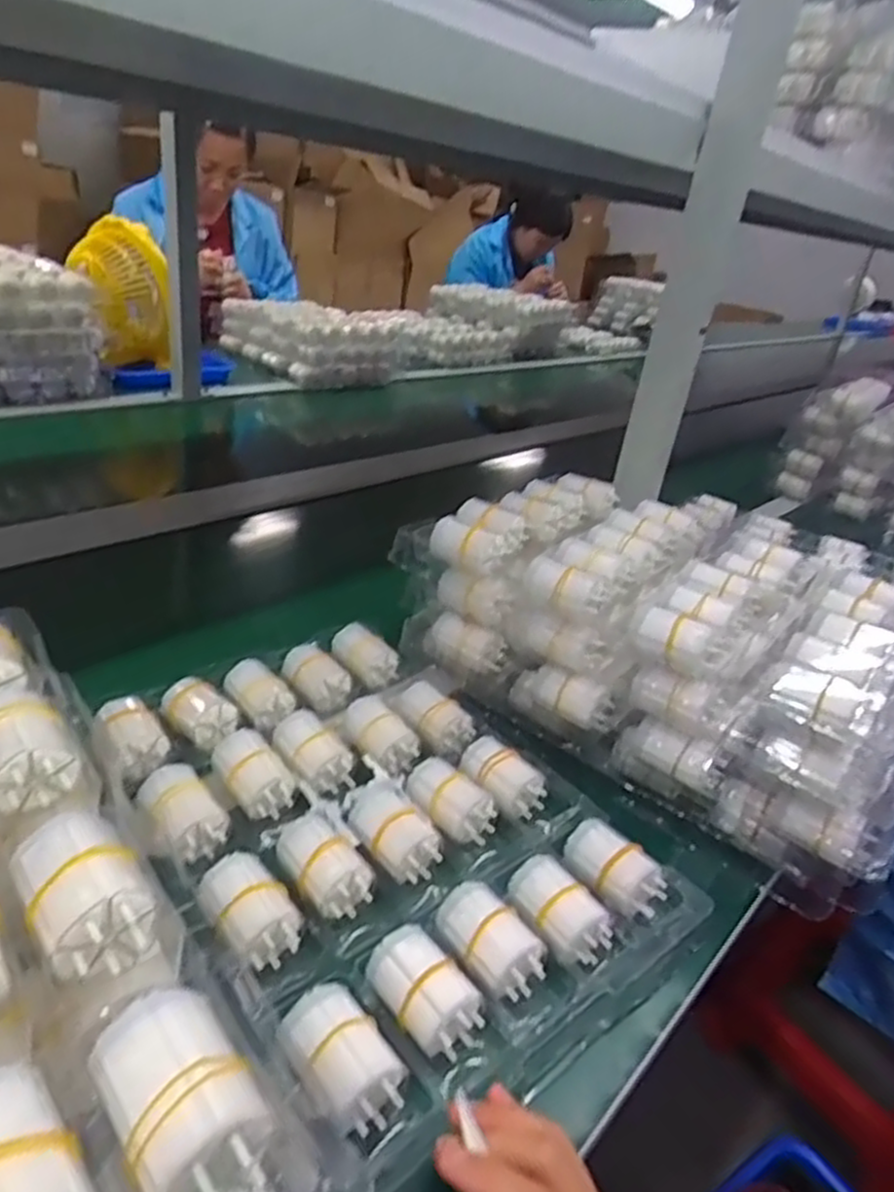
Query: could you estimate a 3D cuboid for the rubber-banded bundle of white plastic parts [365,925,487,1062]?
[{"bbox_3d":[-0.013,0.211,0.405,0.037,0.031,0.065,-20,39,-41],"label":"rubber-banded bundle of white plastic parts"}]

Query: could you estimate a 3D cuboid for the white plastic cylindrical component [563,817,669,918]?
[{"bbox_3d":[0.111,0.179,0.497,0.037,0.029,0.067,-18,37,-39],"label":"white plastic cylindrical component"}]

